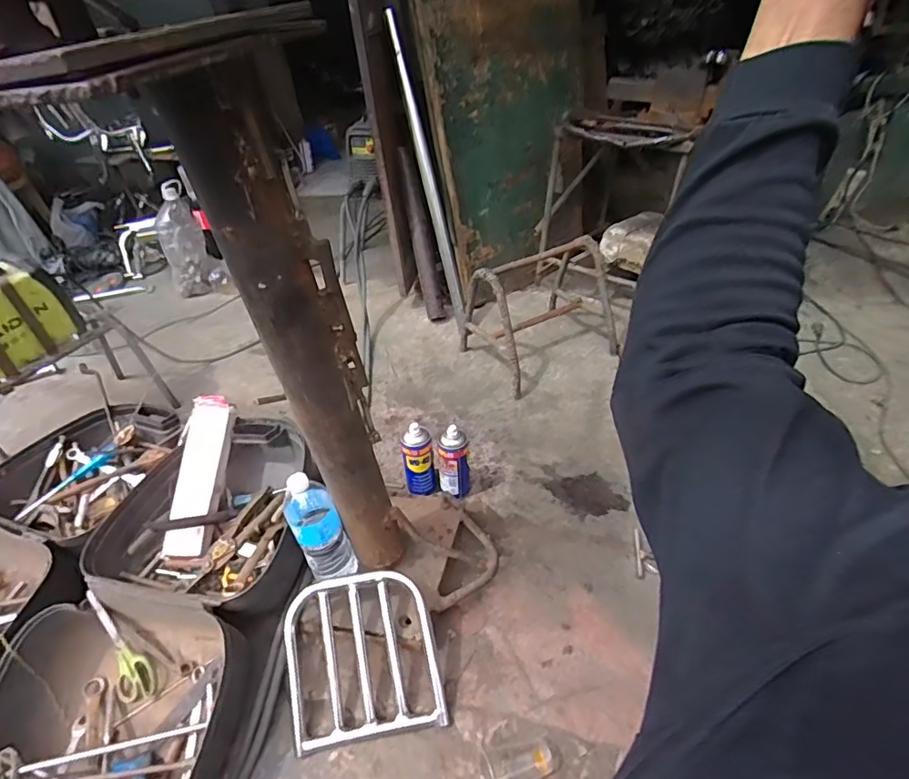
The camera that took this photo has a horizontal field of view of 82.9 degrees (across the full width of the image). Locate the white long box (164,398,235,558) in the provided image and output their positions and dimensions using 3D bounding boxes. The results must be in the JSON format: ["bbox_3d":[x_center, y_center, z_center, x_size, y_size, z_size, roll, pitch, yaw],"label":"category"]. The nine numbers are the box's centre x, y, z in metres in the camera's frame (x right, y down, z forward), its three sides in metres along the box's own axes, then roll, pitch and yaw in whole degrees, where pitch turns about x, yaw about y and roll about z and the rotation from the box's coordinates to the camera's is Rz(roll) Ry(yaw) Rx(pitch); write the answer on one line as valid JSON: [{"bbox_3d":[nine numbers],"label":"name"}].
[{"bbox_3d":[-0.538,0.179,1.091,0.092,0.055,0.337,-1,69,6],"label":"white long box"}]

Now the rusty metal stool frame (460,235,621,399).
[{"bbox_3d":[0.257,-0.247,1.457,0.432,0.302,0.288,-25,43,-22],"label":"rusty metal stool frame"}]

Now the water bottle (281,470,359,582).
[{"bbox_3d":[-0.232,0.242,0.881,0.078,0.254,0.076,-3,44,3],"label":"water bottle"}]

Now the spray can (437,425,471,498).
[{"bbox_3d":[-0.001,0.171,1.104,0.067,0.193,0.053,-5,39,0],"label":"spray can"}]

